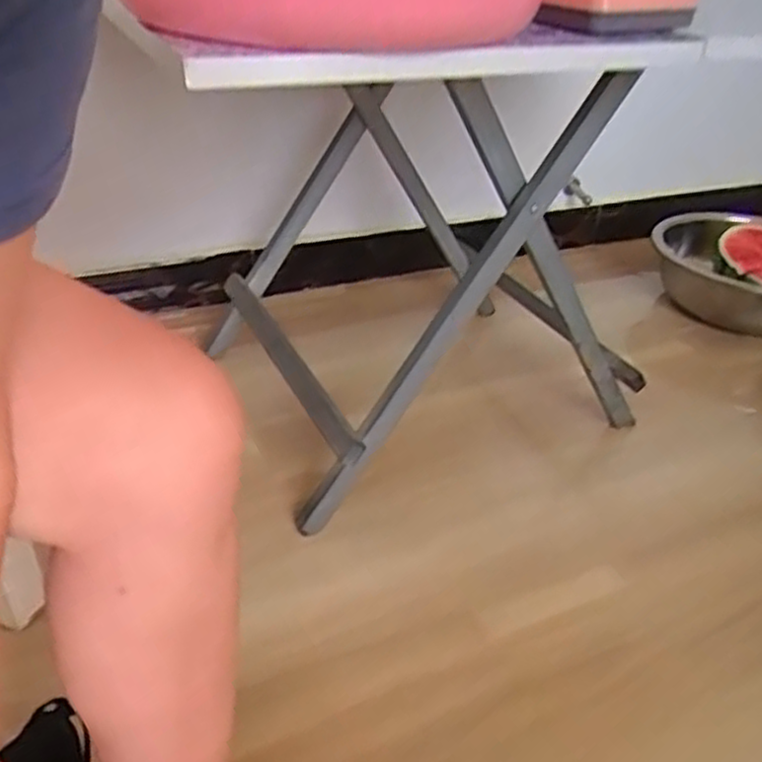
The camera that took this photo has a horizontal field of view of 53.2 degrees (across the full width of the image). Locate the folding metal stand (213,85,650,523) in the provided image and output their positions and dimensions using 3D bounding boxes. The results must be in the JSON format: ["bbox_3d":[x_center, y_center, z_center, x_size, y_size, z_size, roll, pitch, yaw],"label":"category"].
[{"bbox_3d":[0.050,-0.208,1.061,0.519,0.484,0.508,-13,36,-24],"label":"folding metal stand"}]

